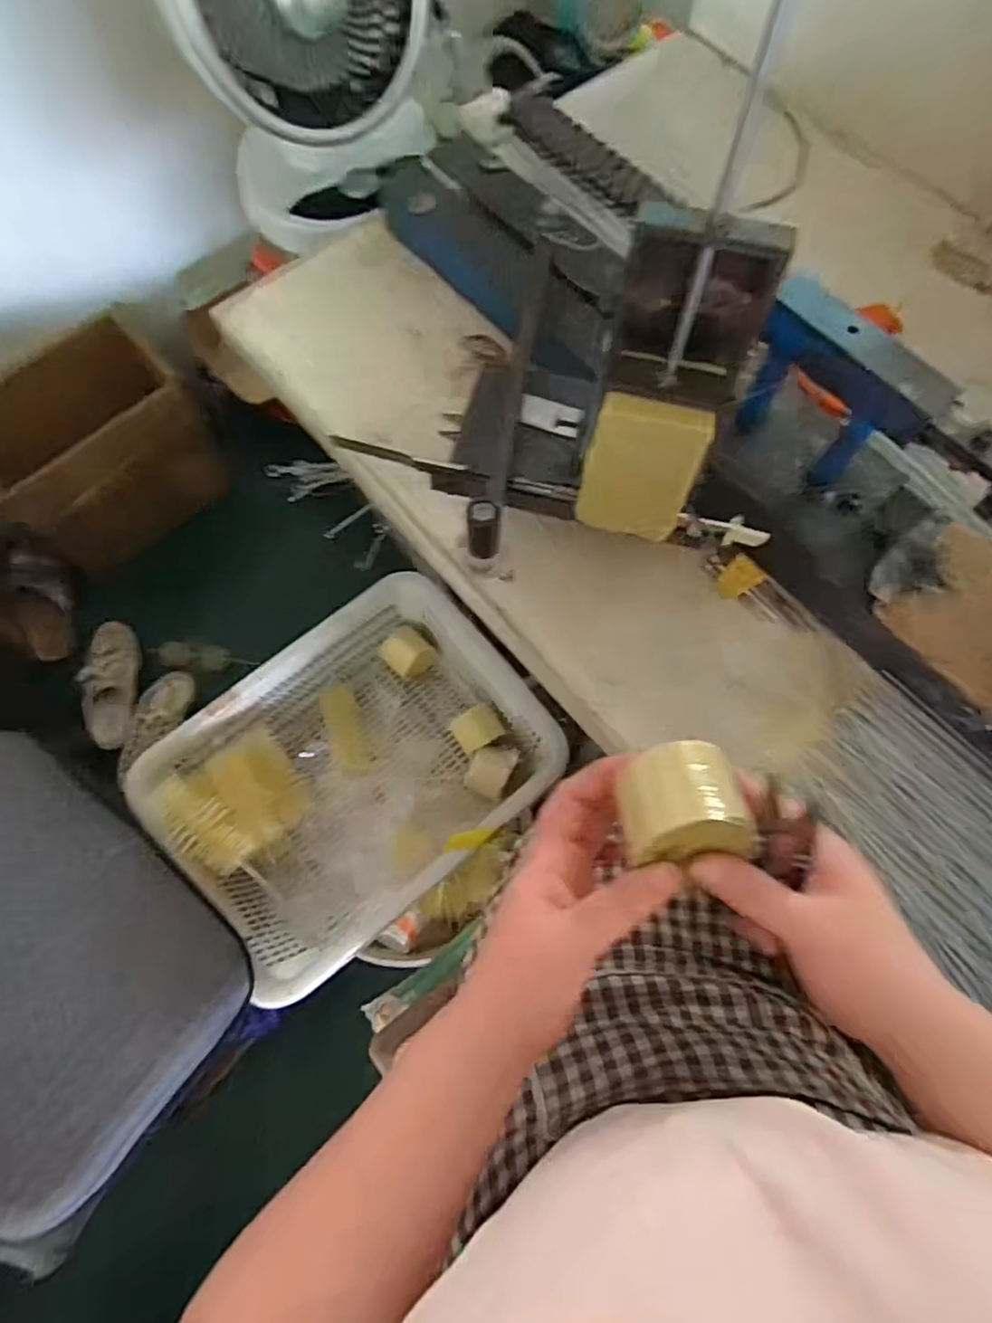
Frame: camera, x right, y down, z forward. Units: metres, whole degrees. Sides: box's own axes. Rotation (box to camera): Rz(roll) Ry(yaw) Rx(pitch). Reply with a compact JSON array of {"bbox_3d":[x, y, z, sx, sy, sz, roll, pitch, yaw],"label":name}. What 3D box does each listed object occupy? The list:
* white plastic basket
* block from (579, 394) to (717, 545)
[{"bbox_3d":[-0.148,0.130,0.746,0.387,0.124,0.320,-39,76,-11],"label":"white plastic basket"},{"bbox_3d":[0.081,-0.105,0.373,0.061,0.096,0.023,18,73,7],"label":"block"}]

